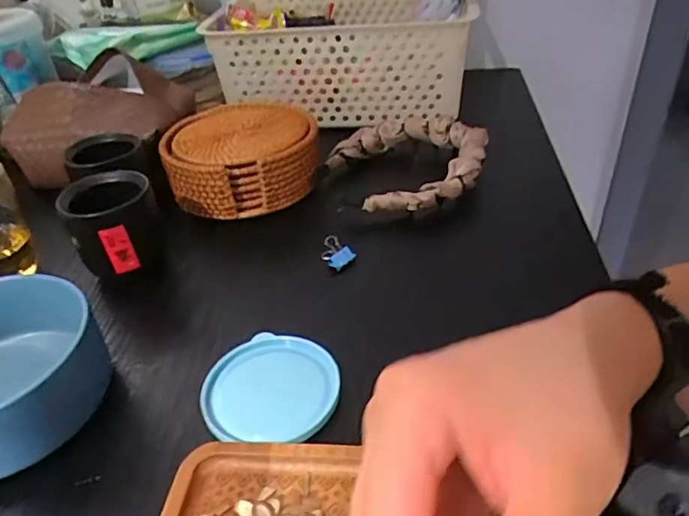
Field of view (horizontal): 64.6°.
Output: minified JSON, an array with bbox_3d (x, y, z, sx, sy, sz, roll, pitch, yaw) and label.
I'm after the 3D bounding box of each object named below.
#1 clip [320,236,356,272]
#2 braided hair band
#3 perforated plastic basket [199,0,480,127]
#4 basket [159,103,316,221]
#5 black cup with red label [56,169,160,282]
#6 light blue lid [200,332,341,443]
[{"bbox_3d":[-0.006,-0.005,0.435,0.019,0.019,0.026,-27,43,-27],"label":"clip"},{"bbox_3d":[0.059,-0.097,0.526,0.148,0.035,0.147,-3,37,2],"label":"braided hair band"},{"bbox_3d":[0.001,-0.265,0.676,0.290,0.110,0.229,4,37,12],"label":"perforated plastic basket"},{"bbox_3d":[-0.097,-0.098,0.526,0.139,0.056,0.130,-3,38,2],"label":"basket"},{"bbox_3d":[-0.181,-0.030,0.428,0.065,0.060,0.076,-21,41,-20],"label":"black cup with red label"},{"bbox_3d":[-0.044,0.079,0.335,0.079,0.009,0.075,-3,38,2],"label":"light blue lid"}]

